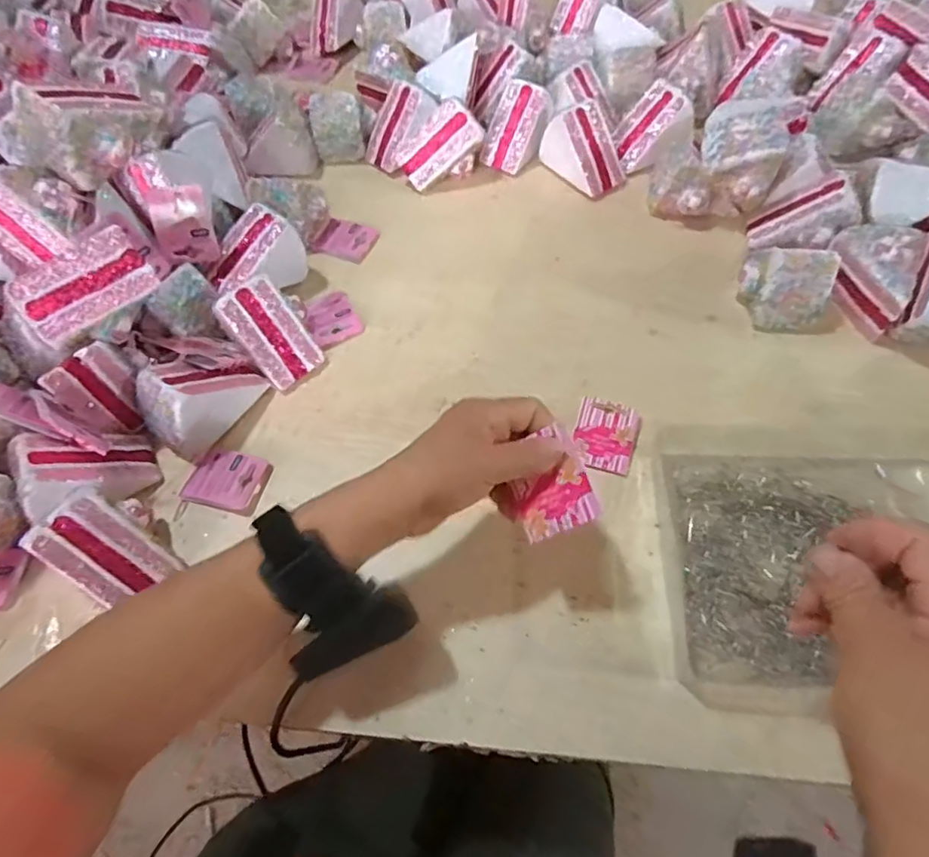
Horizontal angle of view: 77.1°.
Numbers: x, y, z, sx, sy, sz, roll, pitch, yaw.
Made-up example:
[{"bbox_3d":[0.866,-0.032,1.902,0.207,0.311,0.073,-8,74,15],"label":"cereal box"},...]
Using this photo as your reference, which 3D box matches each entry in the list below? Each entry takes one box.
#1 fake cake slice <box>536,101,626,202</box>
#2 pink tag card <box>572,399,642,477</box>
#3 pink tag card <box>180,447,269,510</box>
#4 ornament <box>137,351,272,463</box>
[{"bbox_3d":[0.123,-0.288,0.598,0.066,0.060,0.085,-35,64,-18],"label":"fake cake slice"},{"bbox_3d":[0.111,0.005,0.457,0.046,0.004,0.059,15,64,6],"label":"pink tag card"},{"bbox_3d":[-0.179,0.038,0.435,0.050,0.006,0.046,14,59,12],"label":"pink tag card"},{"bbox_3d":[-0.206,-0.029,0.448,0.056,0.064,0.088,26,63,17],"label":"ornament"}]

